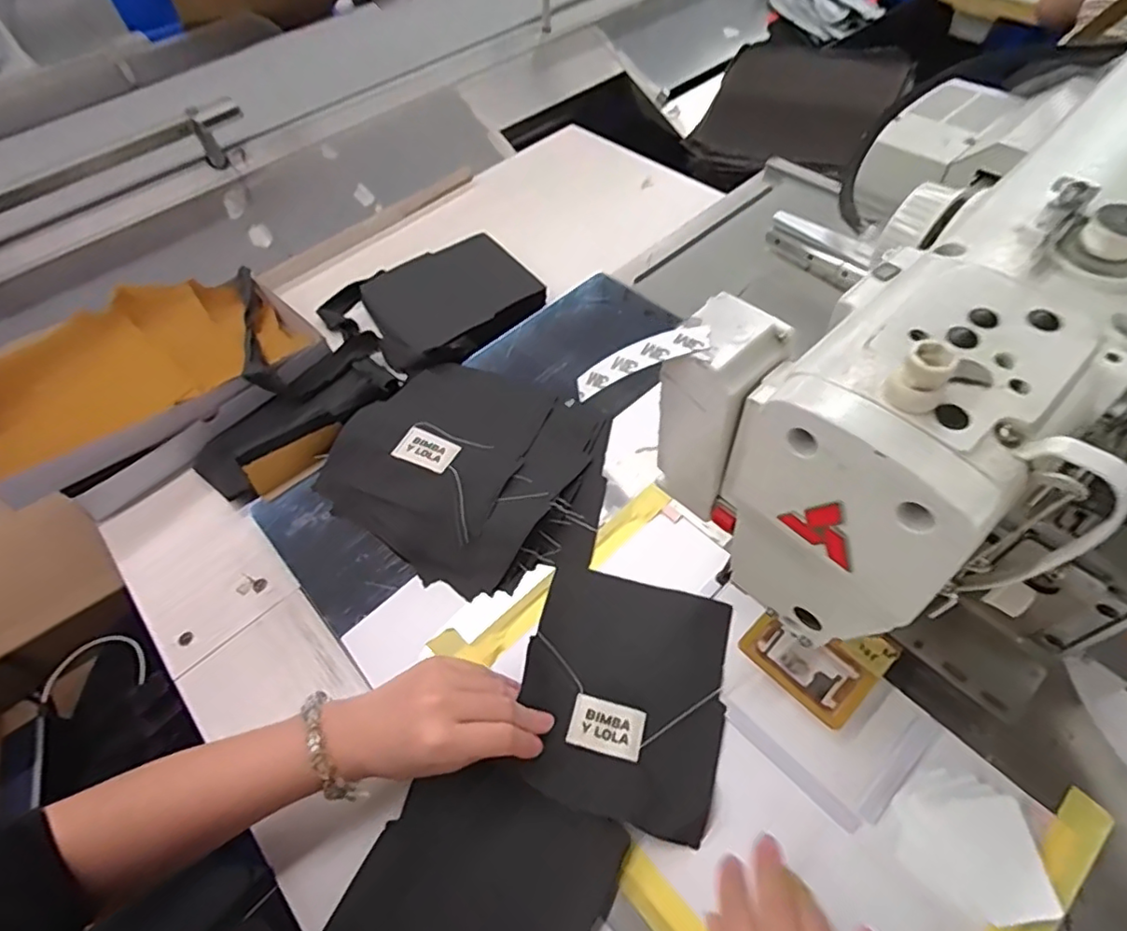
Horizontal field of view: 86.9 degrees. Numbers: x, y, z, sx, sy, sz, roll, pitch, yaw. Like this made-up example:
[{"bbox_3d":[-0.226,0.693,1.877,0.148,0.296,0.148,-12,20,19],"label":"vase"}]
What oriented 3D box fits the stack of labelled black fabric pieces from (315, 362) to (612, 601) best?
[{"bbox_3d":[-0.076,-0.006,0.528,0.239,0.055,0.215,18,59,17],"label":"stack of labelled black fabric pieces"}]

